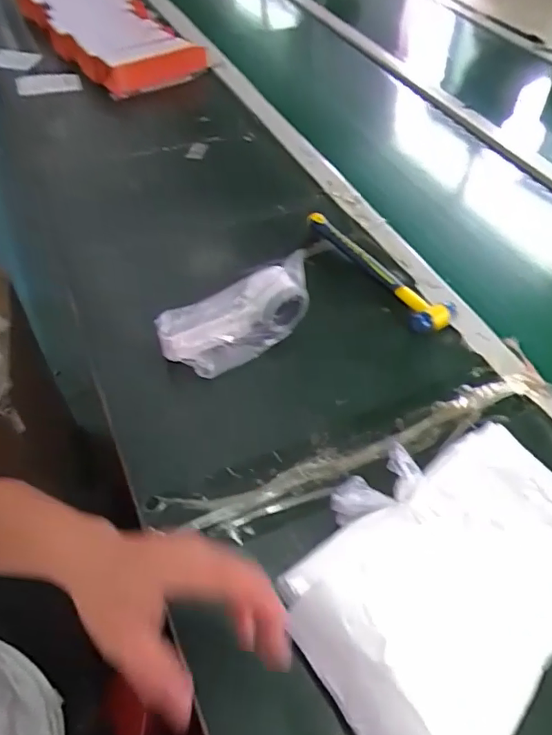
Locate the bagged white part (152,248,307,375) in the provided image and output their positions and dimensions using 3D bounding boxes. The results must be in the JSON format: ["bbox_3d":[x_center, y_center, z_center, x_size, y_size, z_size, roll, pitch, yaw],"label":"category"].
[{"bbox_3d":[-0.042,-0.052,0.591,0.176,0.083,0.071,-21,55,-17],"label":"bagged white part"}]

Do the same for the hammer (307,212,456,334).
[{"bbox_3d":[0.136,-0.133,0.688,0.065,0.026,0.245,-24,55,-18],"label":"hammer"}]

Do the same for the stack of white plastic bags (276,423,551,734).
[{"bbox_3d":[0.128,0.161,0.415,0.249,0.062,0.195,-37,61,-26],"label":"stack of white plastic bags"}]

